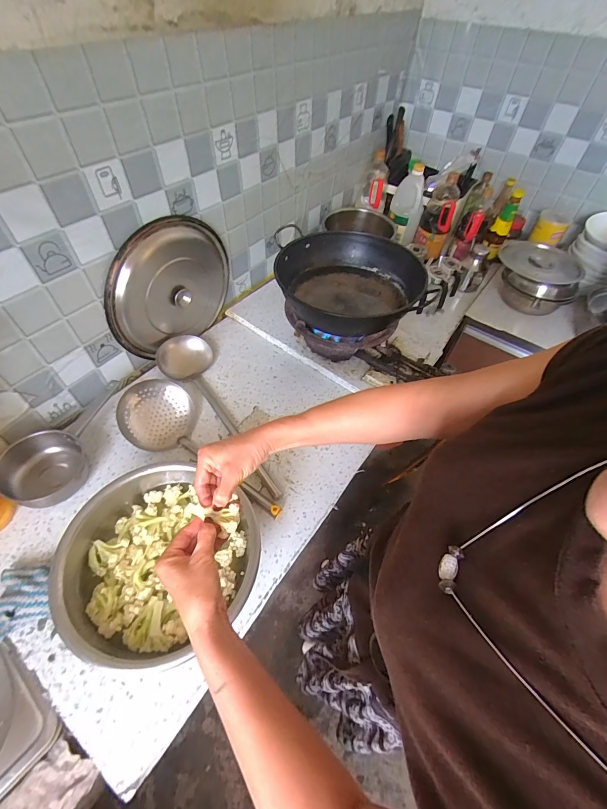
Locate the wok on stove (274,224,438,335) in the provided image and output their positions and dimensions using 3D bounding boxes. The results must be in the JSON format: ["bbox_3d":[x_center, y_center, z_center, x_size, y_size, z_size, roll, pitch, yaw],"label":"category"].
[{"bbox_3d":[0.119,-0.295,0.860,0.358,0.102,0.342,2,52,-2],"label":"wok on stove"}]

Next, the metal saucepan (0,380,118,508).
[{"bbox_3d":[-0.517,0.073,0.753,0.150,0.084,0.302,1,52,-3],"label":"metal saucepan"}]

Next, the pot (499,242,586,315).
[{"bbox_3d":[0.746,-0.408,1.128,0.233,0.153,0.229,2,52,-2],"label":"pot"}]

